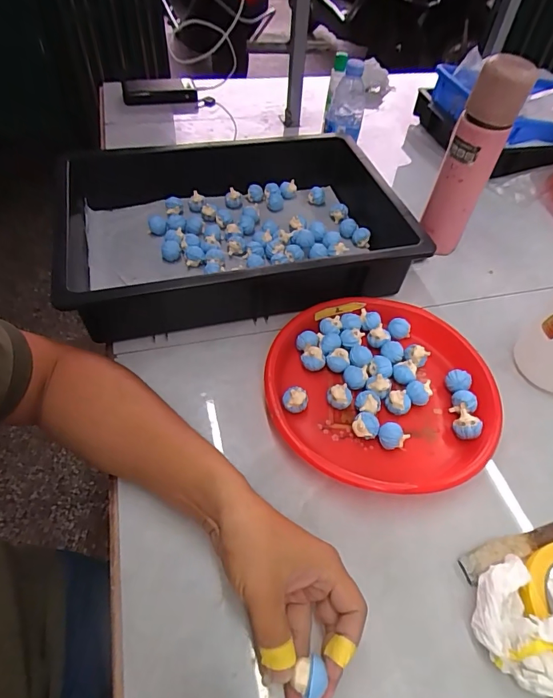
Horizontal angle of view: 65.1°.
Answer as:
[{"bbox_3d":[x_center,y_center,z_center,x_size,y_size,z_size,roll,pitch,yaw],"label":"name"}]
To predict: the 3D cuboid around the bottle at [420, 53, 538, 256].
[{"bbox_3d":[0.256,-0.243,0.592,0.069,0.254,0.056,24,53,16],"label":"bottle"}]

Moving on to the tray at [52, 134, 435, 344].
[{"bbox_3d":[-0.026,-0.182,0.630,0.497,0.097,0.318,-10,52,-11],"label":"tray"}]

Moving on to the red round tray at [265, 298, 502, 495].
[{"bbox_3d":[0.115,0.042,0.495,0.243,0.035,0.247,1,50,-2],"label":"red round tray"}]

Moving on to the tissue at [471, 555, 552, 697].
[{"bbox_3d":[0.213,0.223,0.352,0.095,0.041,0.090,27,54,18],"label":"tissue"}]

